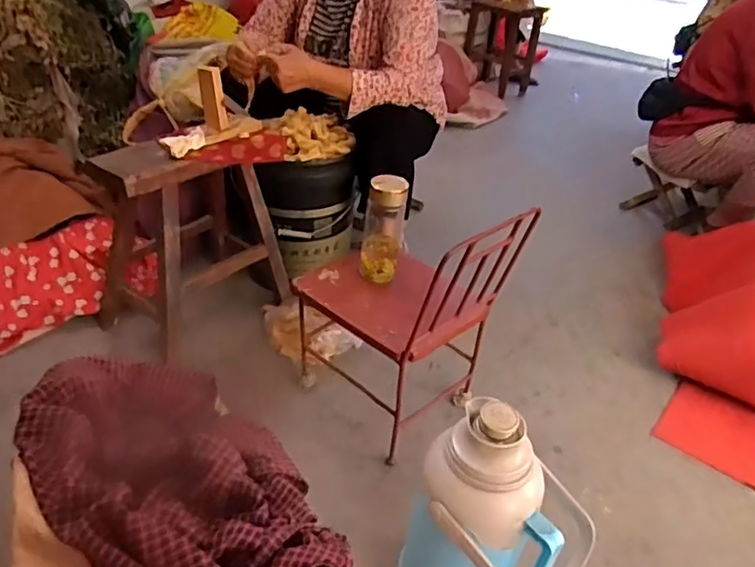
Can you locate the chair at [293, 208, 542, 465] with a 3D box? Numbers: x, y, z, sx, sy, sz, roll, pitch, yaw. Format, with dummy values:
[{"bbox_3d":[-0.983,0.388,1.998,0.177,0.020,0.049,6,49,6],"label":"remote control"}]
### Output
[{"bbox_3d":[0.040,0.032,1.136,0.371,0.456,0.289,32,41,33],"label":"chair"}]

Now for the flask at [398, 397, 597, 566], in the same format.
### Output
[{"bbox_3d":[0.154,0.335,0.806,0.204,0.376,0.164,32,41,33],"label":"flask"}]

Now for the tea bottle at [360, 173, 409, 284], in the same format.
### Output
[{"bbox_3d":[0.012,-0.100,1.129,0.072,0.196,0.067,7,33,0],"label":"tea bottle"}]

